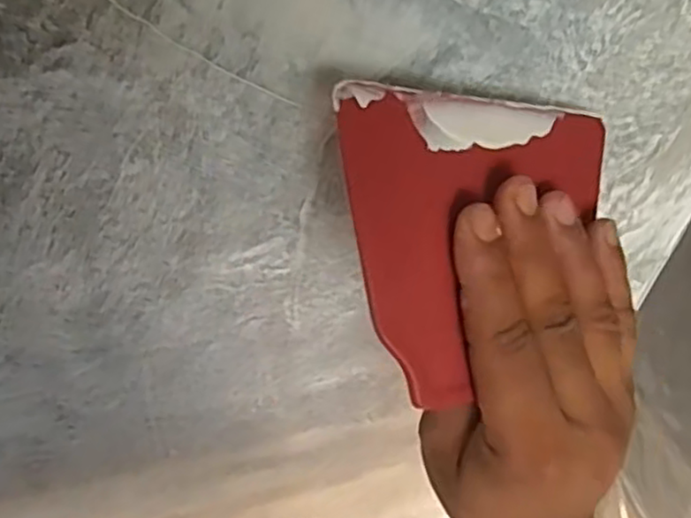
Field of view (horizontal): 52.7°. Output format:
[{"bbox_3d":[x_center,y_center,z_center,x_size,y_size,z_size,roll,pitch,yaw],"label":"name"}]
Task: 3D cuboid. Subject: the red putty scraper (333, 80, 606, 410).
[{"bbox_3d":[0.051,-0.005,0.250,0.122,0.103,0.004,-2,2,-32],"label":"red putty scraper"}]

